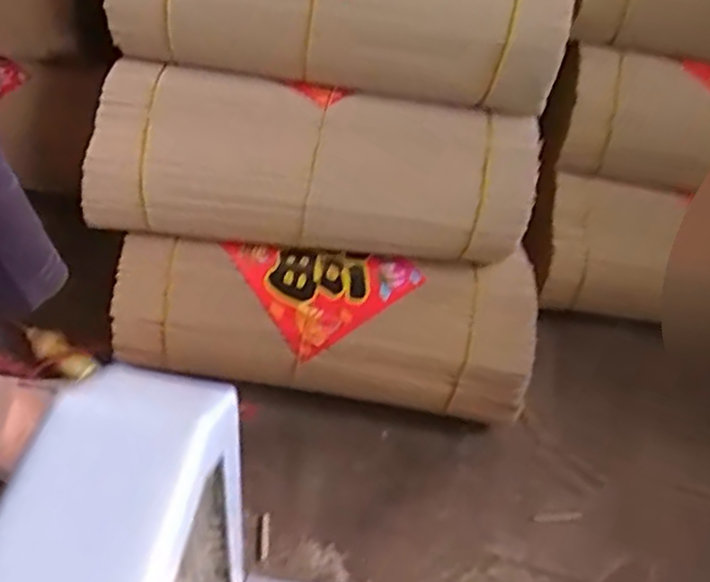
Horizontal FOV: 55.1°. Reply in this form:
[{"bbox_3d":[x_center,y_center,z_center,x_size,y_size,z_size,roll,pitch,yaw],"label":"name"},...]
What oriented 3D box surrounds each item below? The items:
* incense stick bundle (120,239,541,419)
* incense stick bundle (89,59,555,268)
[{"bbox_3d":[-0.022,0.031,0.530,0.307,0.100,0.091,7,50,-1],"label":"incense stick bundle"},{"bbox_3d":[-0.030,-0.086,0.508,0.316,0.096,0.098,4,50,-3],"label":"incense stick bundle"}]

